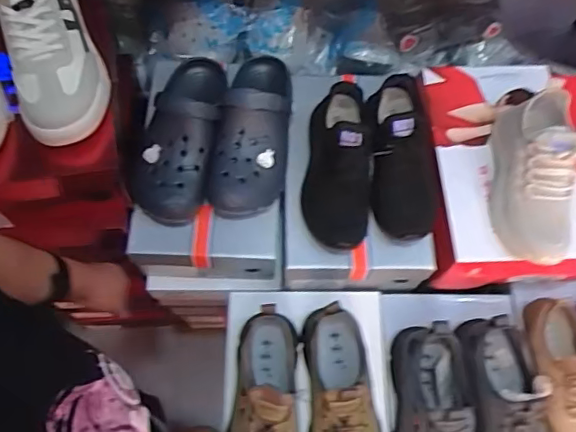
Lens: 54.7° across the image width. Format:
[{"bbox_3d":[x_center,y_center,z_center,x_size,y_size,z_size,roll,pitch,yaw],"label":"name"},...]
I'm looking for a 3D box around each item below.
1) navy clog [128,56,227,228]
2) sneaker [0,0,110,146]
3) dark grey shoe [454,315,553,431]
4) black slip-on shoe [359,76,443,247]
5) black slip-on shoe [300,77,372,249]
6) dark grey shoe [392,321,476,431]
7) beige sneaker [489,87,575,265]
[{"bbox_3d":[-0.149,-0.125,0.779,0.106,0.085,0.255,11,65,2],"label":"navy clog"},{"bbox_3d":[-0.282,-0.215,0.658,0.092,0.081,0.252,-17,67,-11],"label":"sneaker"},{"bbox_3d":[0.289,0.265,0.716,0.082,0.090,0.247,-4,65,-5],"label":"dark grey shoe"},{"bbox_3d":[0.150,-0.081,0.764,0.087,0.085,0.222,-3,79,-5],"label":"black slip-on shoe"},{"bbox_3d":[0.067,-0.071,0.753,0.086,0.087,0.221,-1,80,-4],"label":"black slip-on shoe"},{"bbox_3d":[0.192,0.272,0.715,0.093,0.104,0.257,7,65,0],"label":"dark grey shoe"},{"bbox_3d":[0.326,-0.059,0.730,0.078,0.110,0.225,9,65,1],"label":"beige sneaker"}]

